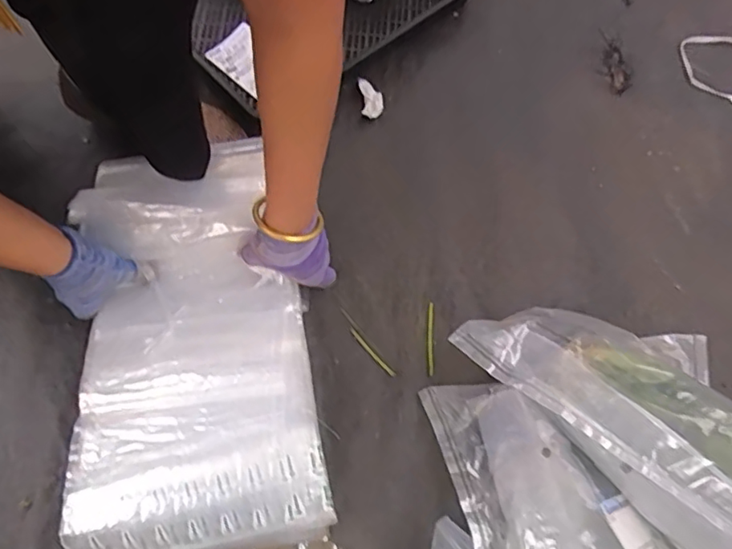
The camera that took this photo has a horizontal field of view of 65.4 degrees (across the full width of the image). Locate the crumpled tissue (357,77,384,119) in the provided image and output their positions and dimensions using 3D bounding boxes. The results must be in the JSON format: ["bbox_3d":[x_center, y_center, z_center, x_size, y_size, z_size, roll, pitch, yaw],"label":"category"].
[{"bbox_3d":[0.007,-0.241,0.780,0.030,0.015,0.056,-7,69,-2],"label":"crumpled tissue"}]

